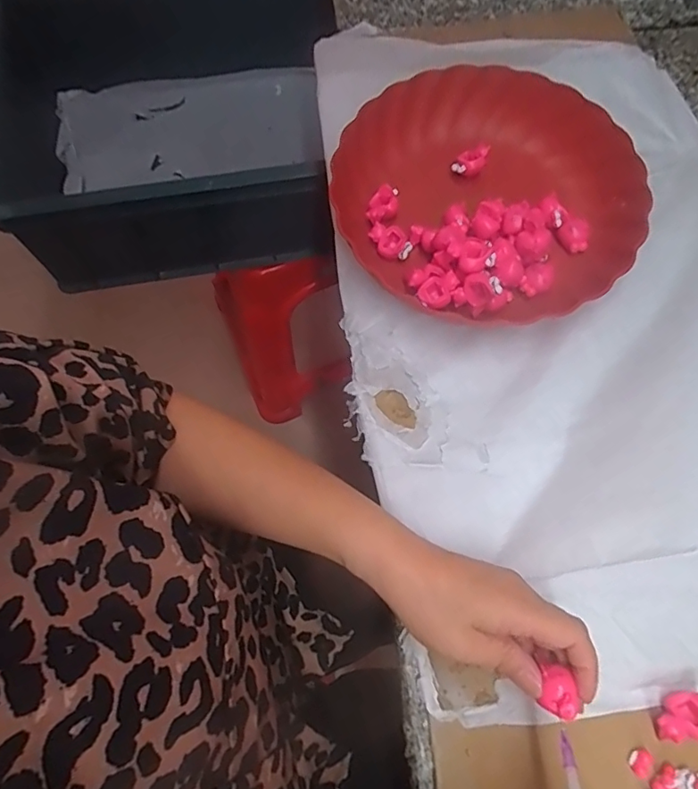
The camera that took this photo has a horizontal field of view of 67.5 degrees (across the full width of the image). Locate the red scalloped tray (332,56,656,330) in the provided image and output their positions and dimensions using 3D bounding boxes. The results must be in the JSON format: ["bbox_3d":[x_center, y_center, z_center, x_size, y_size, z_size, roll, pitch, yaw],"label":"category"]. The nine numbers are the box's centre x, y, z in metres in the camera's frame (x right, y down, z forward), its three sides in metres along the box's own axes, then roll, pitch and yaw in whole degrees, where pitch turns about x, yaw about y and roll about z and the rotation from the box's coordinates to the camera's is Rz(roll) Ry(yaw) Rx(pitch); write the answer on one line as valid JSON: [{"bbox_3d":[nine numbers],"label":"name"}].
[{"bbox_3d":[0.112,-0.167,0.433,0.244,0.043,0.231,-2,70,0],"label":"red scalloped tray"}]

